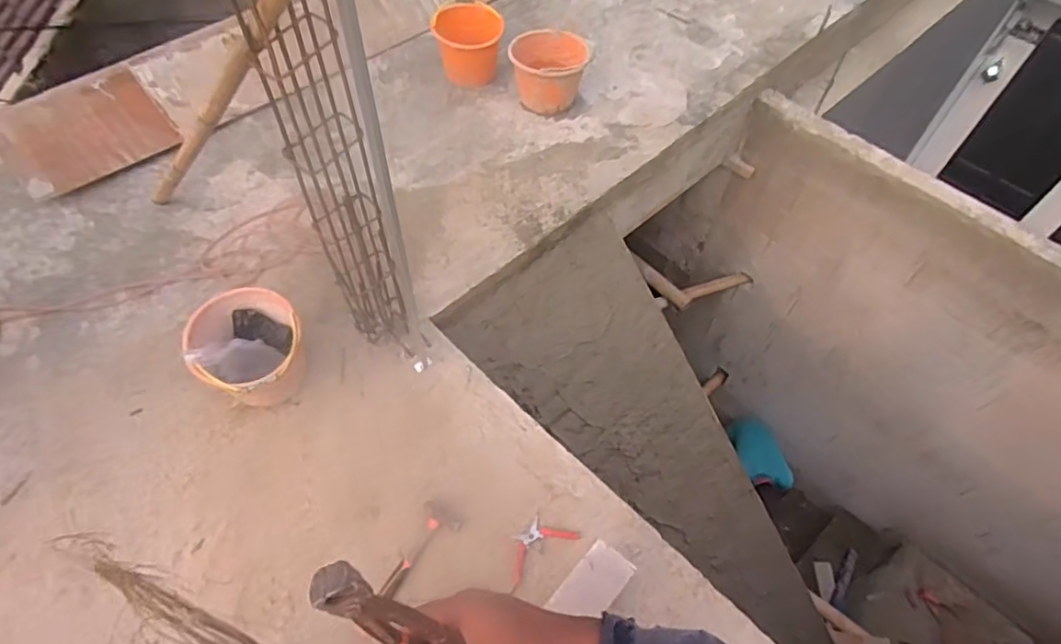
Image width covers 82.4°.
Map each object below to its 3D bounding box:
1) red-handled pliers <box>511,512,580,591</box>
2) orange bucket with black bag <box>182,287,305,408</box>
[{"bbox_3d":[0.010,0.561,1.523,0.214,0.017,0.107,-33,62,-21],"label":"red-handled pliers"},{"bbox_3d":[-0.772,0.102,1.701,0.284,0.236,0.322,-27,60,-18],"label":"orange bucket with black bag"}]

